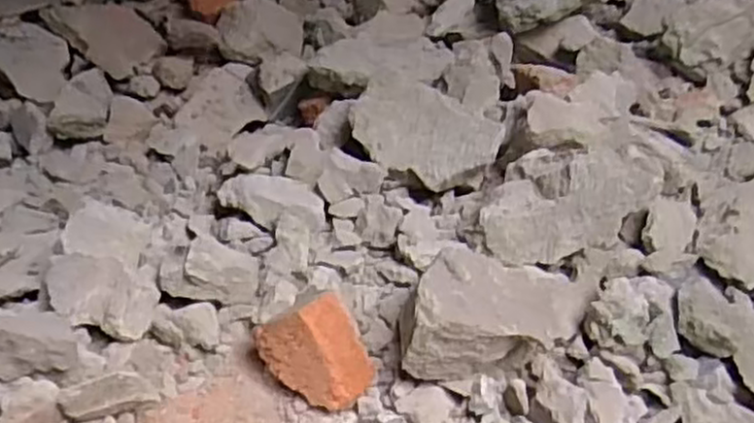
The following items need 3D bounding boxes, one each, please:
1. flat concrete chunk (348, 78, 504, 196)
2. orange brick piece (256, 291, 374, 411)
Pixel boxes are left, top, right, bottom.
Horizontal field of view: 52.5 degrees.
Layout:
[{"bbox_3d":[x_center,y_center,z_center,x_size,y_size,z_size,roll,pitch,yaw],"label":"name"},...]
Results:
[{"bbox_3d":[0.055,-0.088,0.908,0.192,0.048,0.107,33,89,30],"label":"flat concrete chunk"},{"bbox_3d":[-0.053,0.134,0.707,0.095,0.083,0.097,-16,52,-22],"label":"orange brick piece"}]

